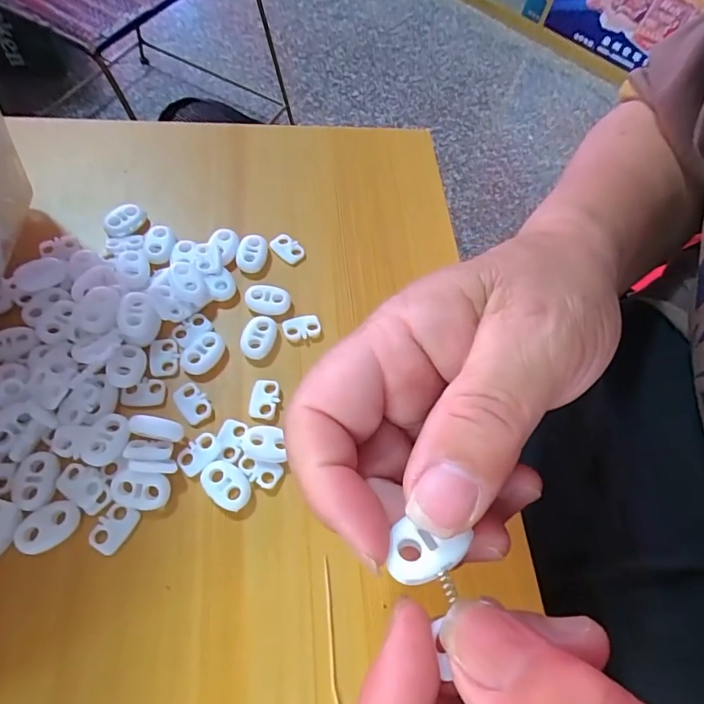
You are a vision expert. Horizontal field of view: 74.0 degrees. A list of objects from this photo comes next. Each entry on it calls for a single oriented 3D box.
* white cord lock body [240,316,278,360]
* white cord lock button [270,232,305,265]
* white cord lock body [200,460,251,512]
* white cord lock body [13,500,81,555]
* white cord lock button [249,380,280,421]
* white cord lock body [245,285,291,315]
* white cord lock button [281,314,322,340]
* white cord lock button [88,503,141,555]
[{"bbox_3d":[-0.044,-0.007,0.223,0.015,0.006,0.023,16,62,2],"label":"white cord lock body"},{"bbox_3d":[-0.035,-0.056,0.251,0.019,0.004,0.012,40,65,13],"label":"white cord lock button"},{"bbox_3d":[-0.051,0.054,0.192,0.022,0.005,0.015,36,65,12],"label":"white cord lock body"},{"bbox_3d":[-0.116,0.066,0.178,0.022,0.005,0.015,-27,69,-19],"label":"white cord lock body"},{"bbox_3d":[-0.039,0.022,0.211,0.013,0.004,0.018,9,62,-2],"label":"white cord lock button"},{"bbox_3d":[-0.042,-0.026,0.232,0.022,0.006,0.015,2,63,-6],"label":"white cord lock body"},{"bbox_3d":[-0.025,-0.012,0.230,0.018,0.004,0.013,-11,65,-12],"label":"white cord lock button"},{"bbox_3d":[-0.093,0.068,0.181,0.013,0.004,0.018,28,63,7],"label":"white cord lock button"}]

